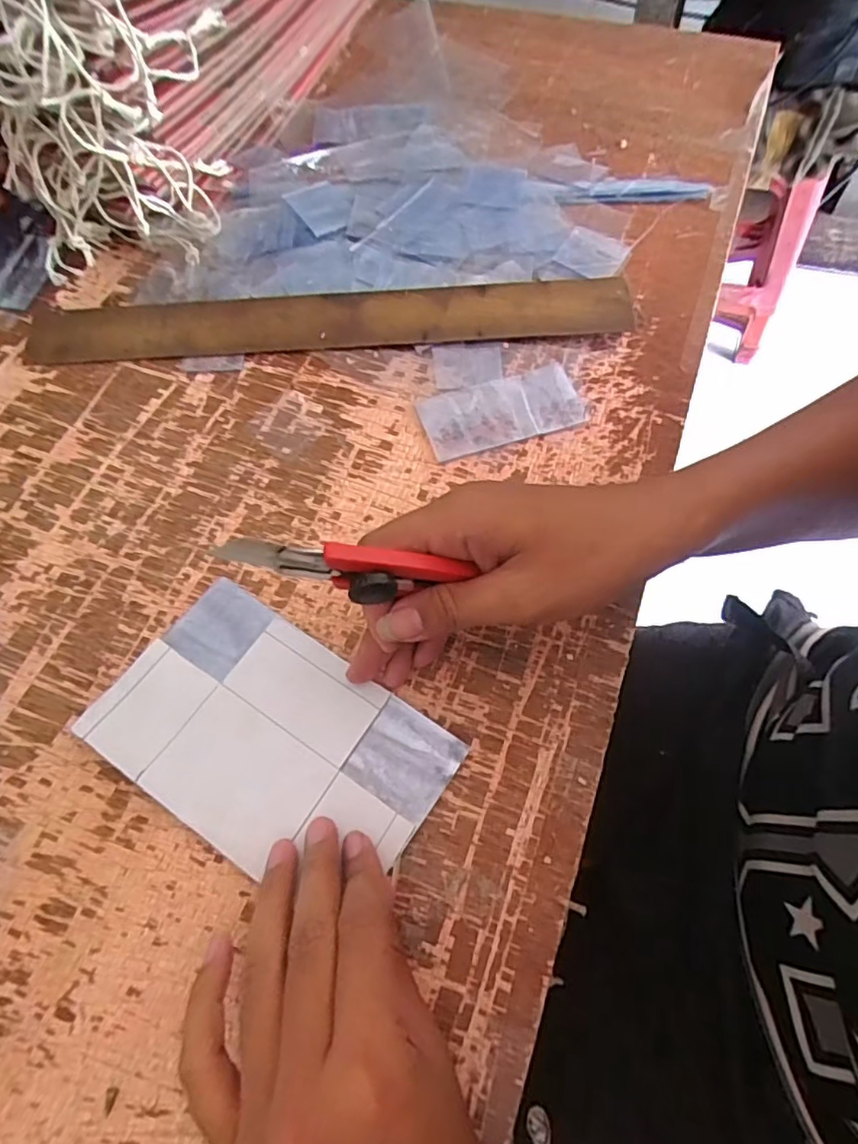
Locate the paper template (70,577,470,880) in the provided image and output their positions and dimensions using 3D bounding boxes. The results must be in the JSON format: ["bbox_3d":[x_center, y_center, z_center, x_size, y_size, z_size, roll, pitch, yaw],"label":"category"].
[{"bbox_3d":[-0.080,0.084,0.295,0.166,0.004,0.103,31,65,13],"label":"paper template"}]

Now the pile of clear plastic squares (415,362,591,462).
[{"bbox_3d":[0.049,-0.108,0.386,0.105,0.007,0.051,-16,64,-6],"label":"pile of clear plastic squares"}]

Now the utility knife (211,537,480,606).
[{"bbox_3d":[-0.032,0.000,0.246,0.106,0.017,0.021,6,62,-18],"label":"utility knife"}]

